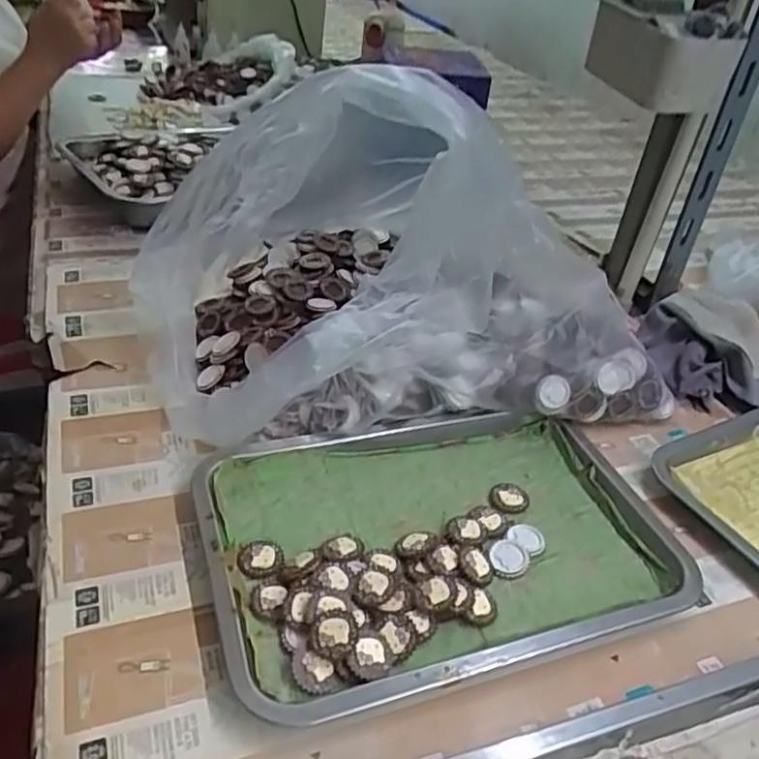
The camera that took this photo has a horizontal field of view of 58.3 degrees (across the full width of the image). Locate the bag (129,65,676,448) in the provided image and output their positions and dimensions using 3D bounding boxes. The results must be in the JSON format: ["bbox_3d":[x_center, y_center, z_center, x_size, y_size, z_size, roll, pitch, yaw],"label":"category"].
[{"bbox_3d":[0.013,-0.121,0.569,0.410,0.243,0.283,-6,38,-17],"label":"bag"}]

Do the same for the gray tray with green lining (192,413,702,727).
[{"bbox_3d":[0.043,0.104,0.461,0.305,0.022,0.204,-7,38,-19],"label":"gray tray with green lining"}]

